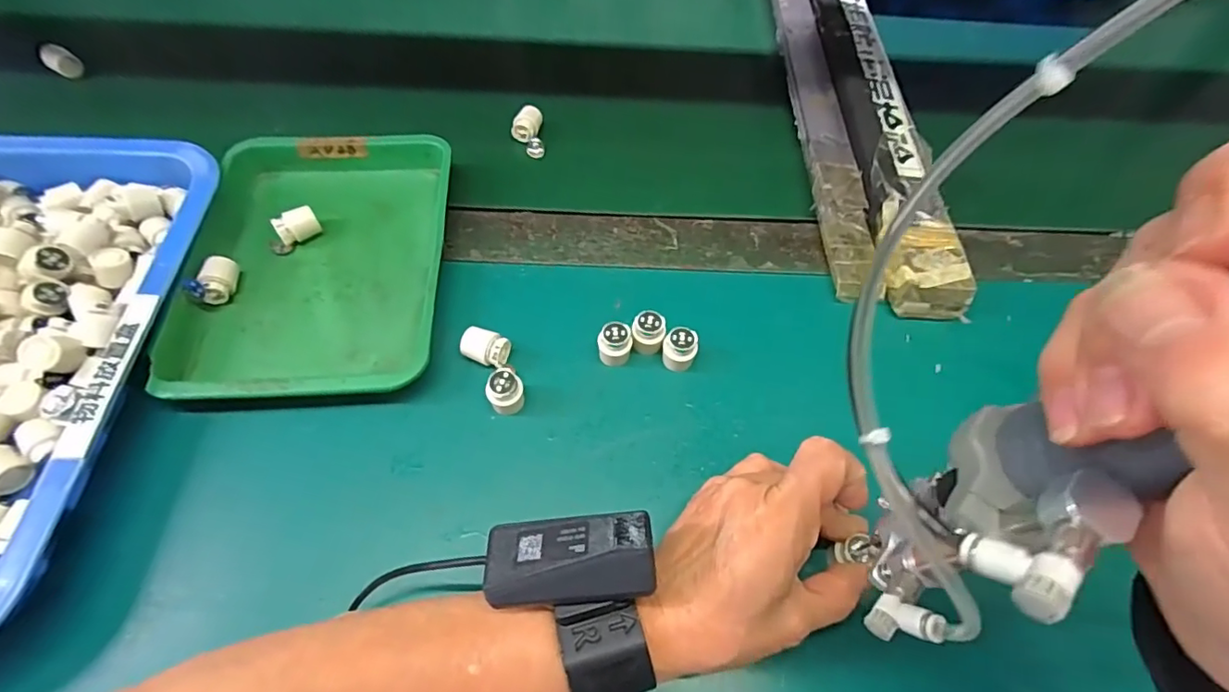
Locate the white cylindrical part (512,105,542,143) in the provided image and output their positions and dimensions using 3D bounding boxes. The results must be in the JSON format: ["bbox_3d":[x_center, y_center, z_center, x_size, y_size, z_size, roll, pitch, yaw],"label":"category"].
[{"bbox_3d":[-0.074,-0.190,0.475,0.018,0.023,0.030,20,60,10],"label":"white cylindrical part"}]

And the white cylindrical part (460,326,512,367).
[{"bbox_3d":[-0.082,0.002,0.348,0.028,0.017,0.020,23,61,11],"label":"white cylindrical part"}]

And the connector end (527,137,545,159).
[{"bbox_3d":[-0.067,-0.171,0.472,0.014,0.010,0.015,0,60,0],"label":"connector end"}]

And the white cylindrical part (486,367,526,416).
[{"bbox_3d":[-0.064,0.028,0.330,0.018,0.029,0.019,1,59,-2],"label":"white cylindrical part"}]

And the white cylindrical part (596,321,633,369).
[{"bbox_3d":[0.000,0.000,0.351,0.021,0.028,0.019,2,59,-1],"label":"white cylindrical part"}]

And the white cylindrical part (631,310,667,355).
[{"bbox_3d":[0.022,-0.007,0.355,0.020,0.027,0.022,1,59,-2],"label":"white cylindrical part"}]

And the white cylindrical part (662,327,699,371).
[{"bbox_3d":[0.042,0.003,0.350,0.020,0.027,0.019,1,59,-2],"label":"white cylindrical part"}]

